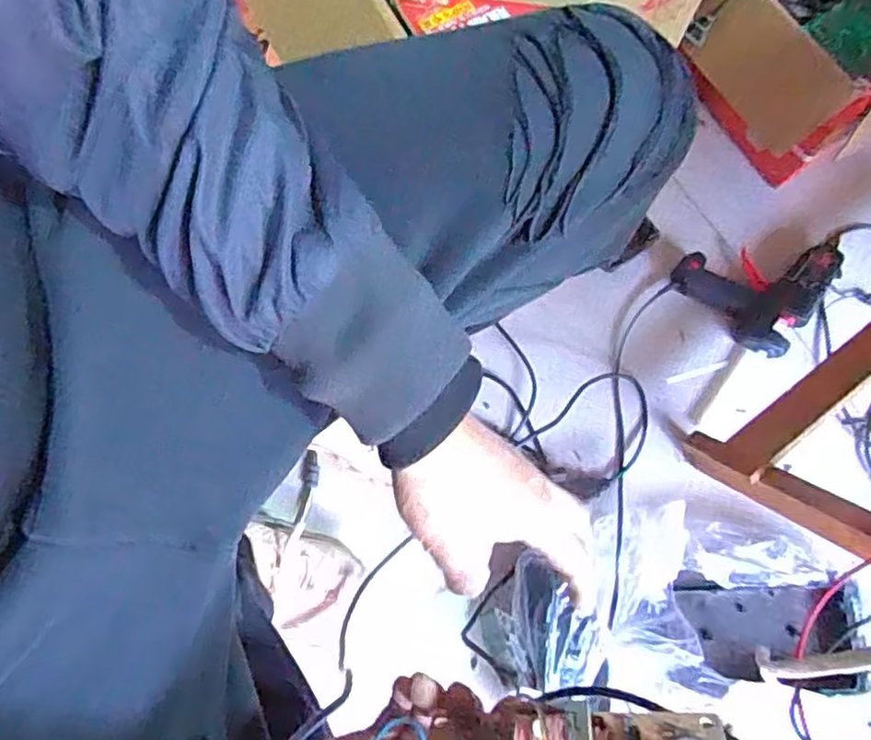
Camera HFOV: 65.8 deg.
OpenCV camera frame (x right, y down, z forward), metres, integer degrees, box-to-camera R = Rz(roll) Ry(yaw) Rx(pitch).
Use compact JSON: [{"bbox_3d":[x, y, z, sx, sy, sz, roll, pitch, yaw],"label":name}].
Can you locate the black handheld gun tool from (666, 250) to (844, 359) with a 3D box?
[{"bbox_3d":[0.393,-0.114,0.826,0.159,0.035,0.146,36,79,8],"label":"black handheld gun tool"}]

